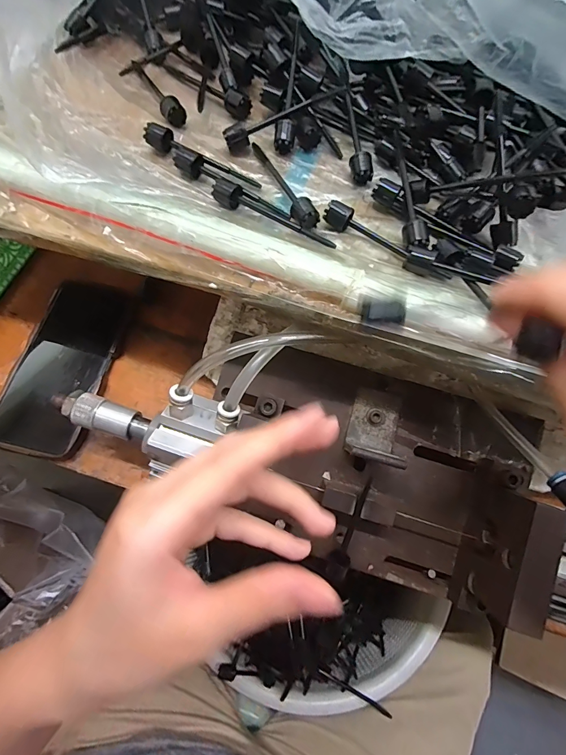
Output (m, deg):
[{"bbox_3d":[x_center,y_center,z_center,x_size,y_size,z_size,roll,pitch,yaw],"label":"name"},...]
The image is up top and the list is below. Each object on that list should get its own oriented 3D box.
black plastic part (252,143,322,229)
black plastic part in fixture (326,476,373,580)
[{"bbox_3d":[-0.003,-0.130,0.239,0.014,0.010,0.086,-26,71,-13],"label":"black plastic part"},{"bbox_3d":[0.048,0.104,0.251,0.014,0.007,0.085,18,107,4],"label":"black plastic part in fixture"}]

